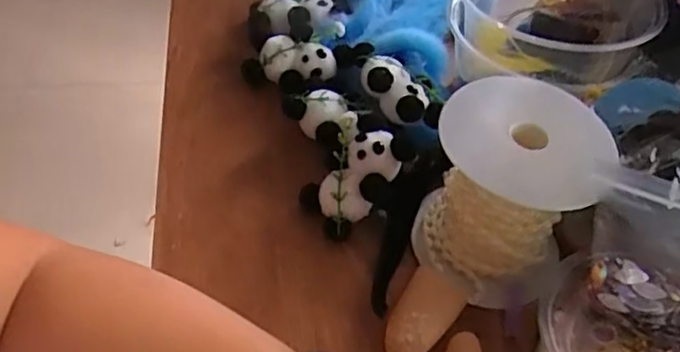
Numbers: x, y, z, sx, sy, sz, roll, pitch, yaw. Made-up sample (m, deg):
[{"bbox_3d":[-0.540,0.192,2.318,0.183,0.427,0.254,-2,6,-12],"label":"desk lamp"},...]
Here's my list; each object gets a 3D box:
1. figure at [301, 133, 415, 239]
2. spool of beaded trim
[{"bbox_3d":[0.011,0.000,0.340,0.056,0.041,0.037,-32,60,-29],"label":"figure"},{"bbox_3d":[0.078,0.006,0.310,0.072,0.093,0.072,4,50,-4],"label":"spool of beaded trim"}]

